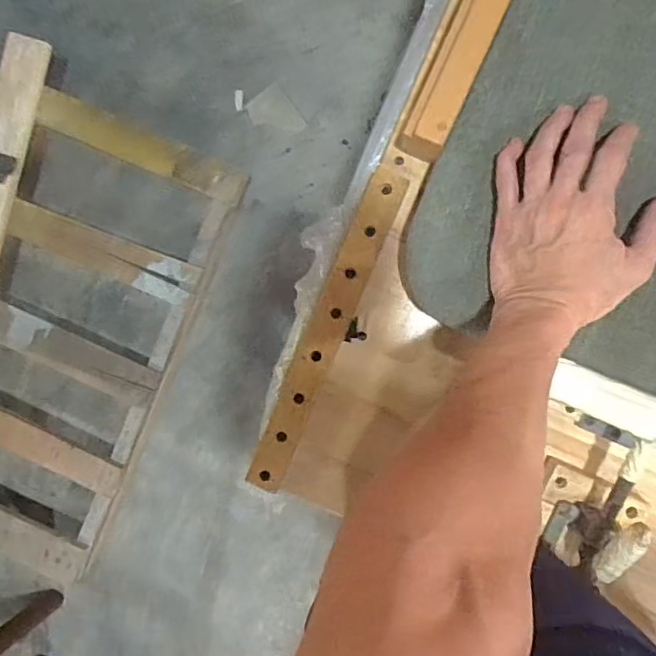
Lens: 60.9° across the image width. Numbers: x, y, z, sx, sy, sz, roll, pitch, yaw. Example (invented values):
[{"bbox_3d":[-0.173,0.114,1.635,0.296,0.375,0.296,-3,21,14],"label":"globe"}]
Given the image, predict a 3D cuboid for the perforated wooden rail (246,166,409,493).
[{"bbox_3d":[-0.001,0.004,0.493,0.032,0.019,0.297,23,95,4],"label":"perforated wooden rail"}]

